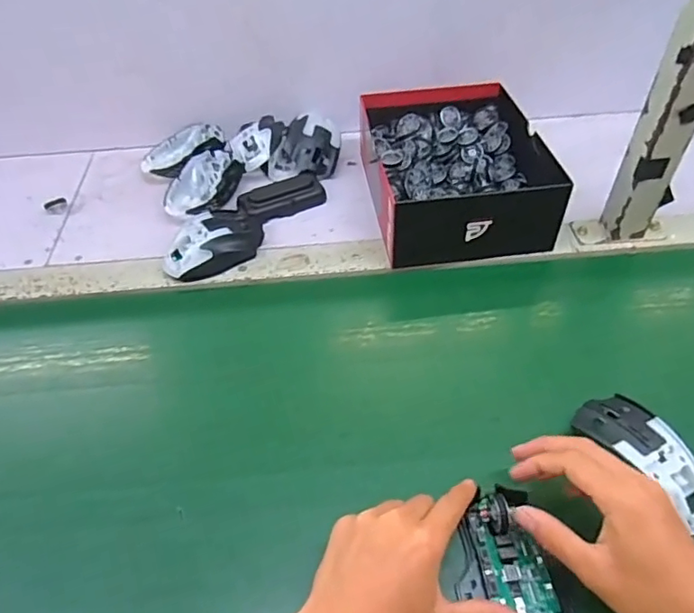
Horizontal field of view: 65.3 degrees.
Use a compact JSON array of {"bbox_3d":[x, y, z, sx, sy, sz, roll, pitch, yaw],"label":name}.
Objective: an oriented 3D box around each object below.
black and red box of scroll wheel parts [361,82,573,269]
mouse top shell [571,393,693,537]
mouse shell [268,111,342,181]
[{"bbox_3d":[0.126,-0.161,0.648,0.184,0.083,0.228,-7,47,-3],"label":"black and red box of scroll wheel parts"},{"bbox_3d":[0.232,0.116,0.421,0.057,0.030,0.114,-20,50,-15],"label":"mouse top shell"},{"bbox_3d":[-0.056,-0.215,0.729,0.094,0.055,0.090,3,48,5],"label":"mouse shell"}]

